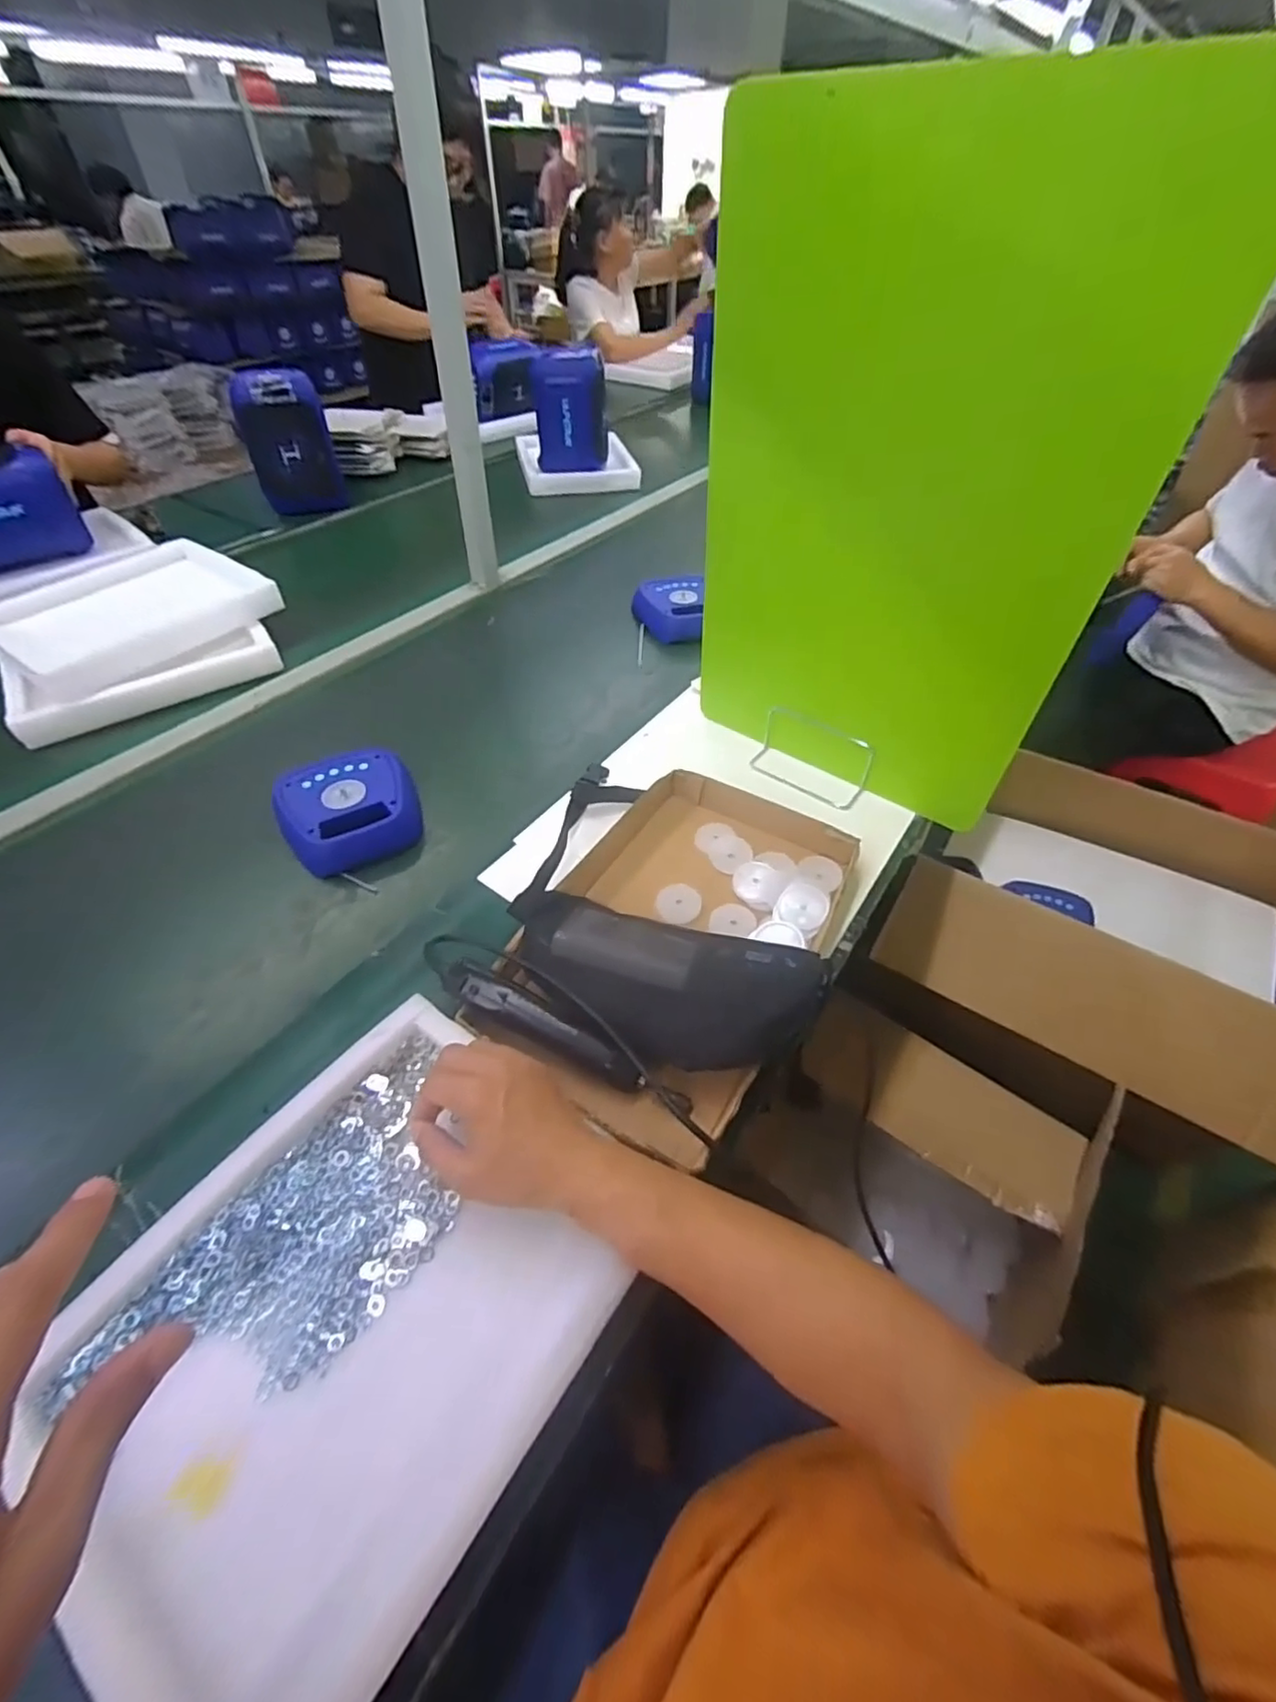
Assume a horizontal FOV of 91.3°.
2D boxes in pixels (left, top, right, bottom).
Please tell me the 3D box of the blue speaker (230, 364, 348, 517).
[{"bbox_3d":[-0.751,-0.875,1.347,0.173,0.243,0.092,-16,50,-14],"label":"blue speaker"}]

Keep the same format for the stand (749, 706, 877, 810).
[{"bbox_3d":[0.225,-0.123,0.815,0.152,0.084,0.050,30,55,24],"label":"stand"}]

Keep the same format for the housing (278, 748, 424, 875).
[{"bbox_3d":[-0.356,-0.055,0.781,0.158,0.048,0.166,0,48,0],"label":"housing"}]

